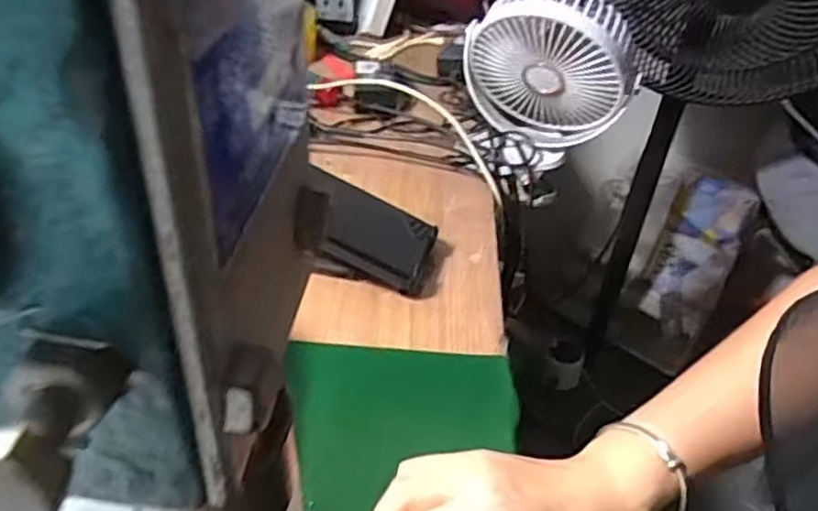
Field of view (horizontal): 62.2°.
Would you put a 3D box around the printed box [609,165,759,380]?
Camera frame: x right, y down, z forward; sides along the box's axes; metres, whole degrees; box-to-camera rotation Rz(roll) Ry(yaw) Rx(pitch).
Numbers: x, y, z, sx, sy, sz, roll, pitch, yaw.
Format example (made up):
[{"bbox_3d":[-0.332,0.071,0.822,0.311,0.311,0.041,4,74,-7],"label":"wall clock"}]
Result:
[{"bbox_3d":[0.570,0.029,1.439,0.192,0.418,0.115,22,16,20],"label":"printed box"}]

